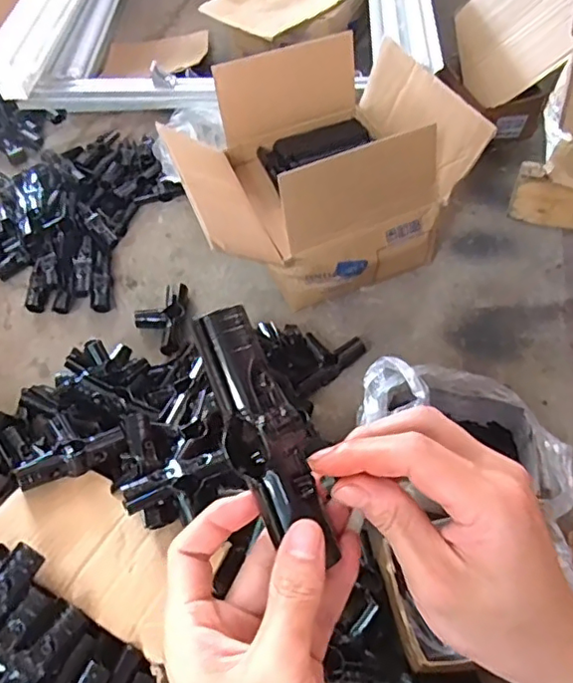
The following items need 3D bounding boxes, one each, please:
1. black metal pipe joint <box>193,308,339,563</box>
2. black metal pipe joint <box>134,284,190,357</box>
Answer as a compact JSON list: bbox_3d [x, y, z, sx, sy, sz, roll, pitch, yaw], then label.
[{"bbox_3d":[-0.009,0.041,0.275,0.039,0.022,0.120,-22,85,-12],"label":"black metal pipe joint"},{"bbox_3d":[-0.209,-0.031,0.984,0.086,0.034,0.139,-7,54,-3],"label":"black metal pipe joint"}]

